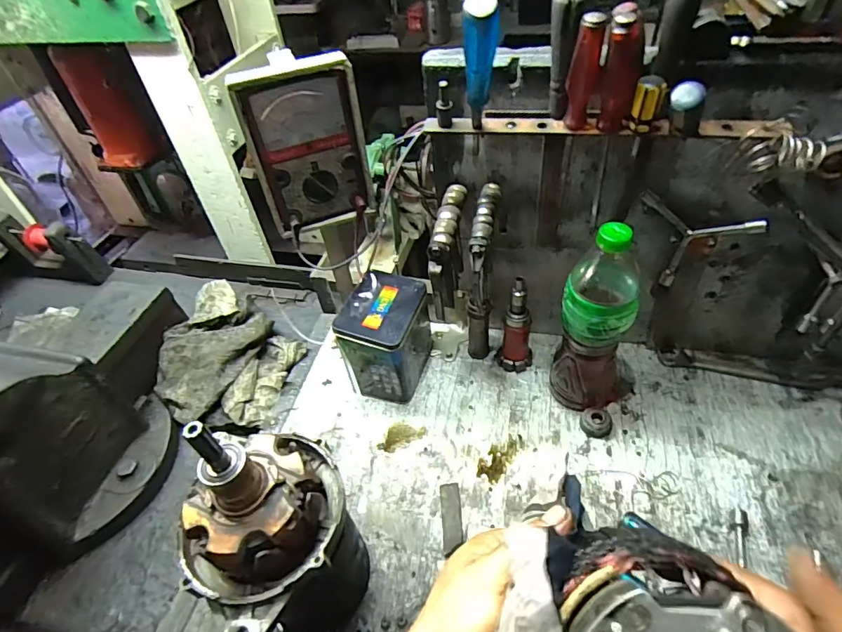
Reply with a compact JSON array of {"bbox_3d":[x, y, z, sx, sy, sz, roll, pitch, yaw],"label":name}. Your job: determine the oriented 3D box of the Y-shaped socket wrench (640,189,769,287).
[{"bbox_3d":[0.292,-0.074,0.515,0.116,0.109,0.013,27,54,28],"label":"Y-shaped socket wrench"}]

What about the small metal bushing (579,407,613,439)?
[{"bbox_3d":[0.225,0.136,0.603,0.037,0.021,0.035,-3,46,3],"label":"small metal bushing"}]

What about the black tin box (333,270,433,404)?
[{"bbox_3d":[-0.047,0.032,0.663,0.093,0.139,0.127,11,48,16],"label":"black tin box"}]

